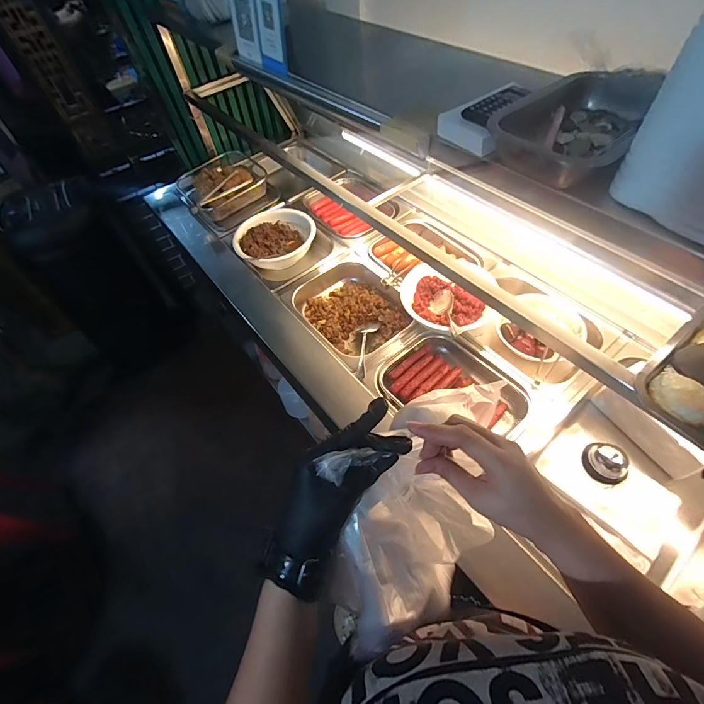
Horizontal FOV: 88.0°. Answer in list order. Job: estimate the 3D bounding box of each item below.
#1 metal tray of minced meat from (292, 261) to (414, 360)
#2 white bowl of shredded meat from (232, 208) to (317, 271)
[{"bbox_3d":[-0.012,-0.124,0.982,0.244,0.080,0.329,-34,59,-17],"label":"metal tray of minced meat"},{"bbox_3d":[-0.252,-0.361,1.147,0.247,0.087,0.215,-37,60,-19],"label":"white bowl of shredded meat"}]

